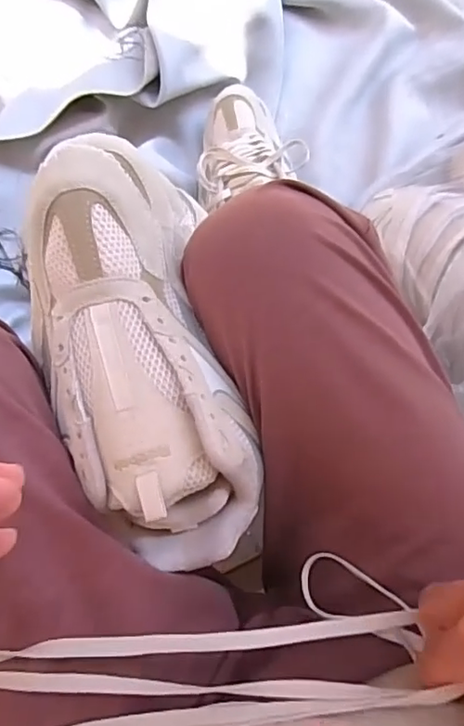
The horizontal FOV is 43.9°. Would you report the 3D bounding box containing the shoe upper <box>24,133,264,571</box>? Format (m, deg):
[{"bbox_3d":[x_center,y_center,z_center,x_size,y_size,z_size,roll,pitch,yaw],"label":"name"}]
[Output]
[{"bbox_3d":[-0.054,-0.015,0.334,0.104,0.085,0.245,-15,84,-6],"label":"shoe upper"}]

